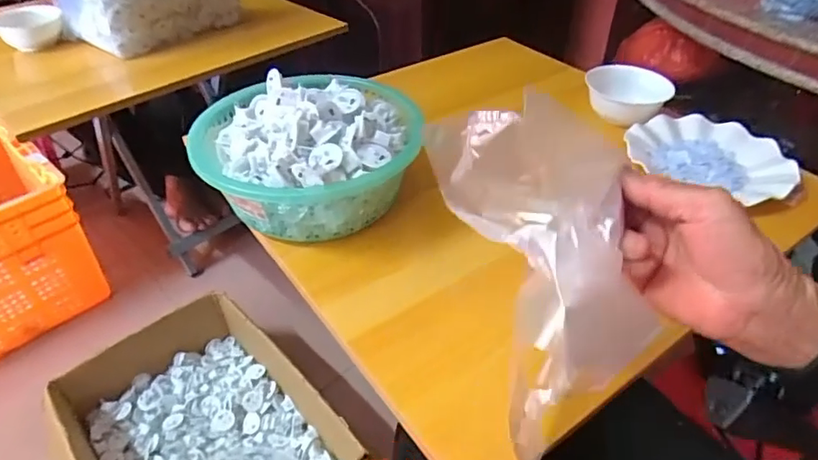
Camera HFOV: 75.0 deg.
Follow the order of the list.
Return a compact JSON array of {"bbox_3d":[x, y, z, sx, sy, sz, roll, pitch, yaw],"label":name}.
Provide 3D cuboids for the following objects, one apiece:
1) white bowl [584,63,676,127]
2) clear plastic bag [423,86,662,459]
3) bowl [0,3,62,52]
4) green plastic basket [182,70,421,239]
[{"bbox_3d":[0.303,-0.190,0.745,0.107,0.044,0.107,0,41,0],"label":"white bowl"},{"bbox_3d":[0.092,0.026,0.329,0.108,0.207,0.065,-14,5,-15],"label":"clear plastic bag"},{"bbox_3d":[-0.692,-0.371,0.972,0.114,0.049,0.095,-21,46,-22],"label":"bowl"},{"bbox_3d":[-0.107,-0.093,0.580,0.226,0.097,0.238,-5,42,-5],"label":"green plastic basket"}]

